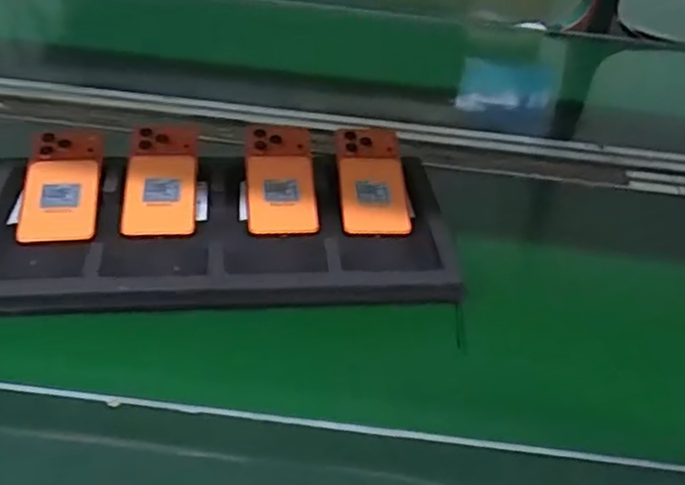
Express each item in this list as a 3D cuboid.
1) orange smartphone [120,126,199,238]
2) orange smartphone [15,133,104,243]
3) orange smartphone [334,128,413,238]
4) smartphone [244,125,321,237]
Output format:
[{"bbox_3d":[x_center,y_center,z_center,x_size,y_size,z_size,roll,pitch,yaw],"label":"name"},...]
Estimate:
[{"bbox_3d":[-0.202,-0.070,0.758,0.075,0.018,0.175,0,53,-10],"label":"orange smartphone"},{"bbox_3d":[-0.304,-0.065,0.733,0.079,0.008,0.158,-2,51,-11],"label":"orange smartphone"},{"bbox_3d":[0.034,-0.076,0.788,0.078,0.010,0.166,1,53,-6],"label":"orange smartphone"},{"bbox_3d":[-0.071,-0.076,0.771,0.077,0.007,0.169,-1,52,-8],"label":"smartphone"}]

